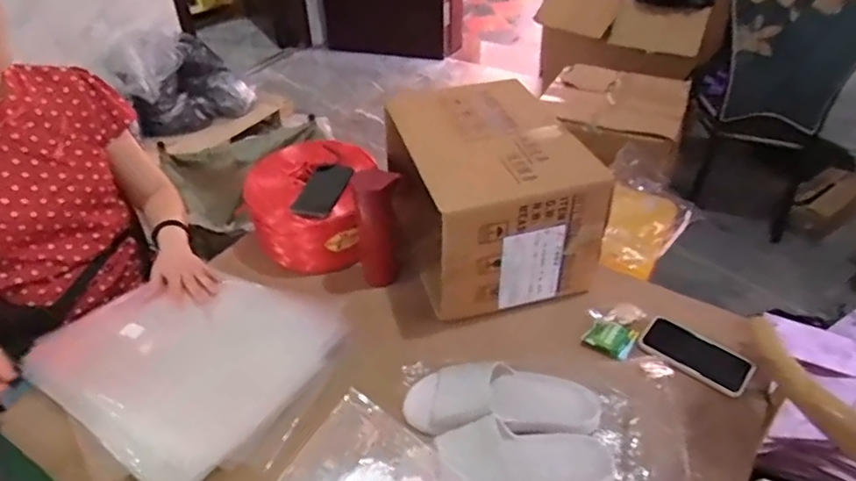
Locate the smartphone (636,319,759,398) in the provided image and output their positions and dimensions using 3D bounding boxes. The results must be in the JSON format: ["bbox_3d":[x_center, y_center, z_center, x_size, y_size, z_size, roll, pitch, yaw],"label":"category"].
[{"bbox_3d":[0.426,0.180,0.949,0.165,0.013,0.094,26,46,30],"label":"smartphone"}]

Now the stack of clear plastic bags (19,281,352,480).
[{"bbox_3d":[-0.368,0.160,0.936,0.395,0.070,0.370,23,48,28],"label":"stack of clear plastic bags"}]

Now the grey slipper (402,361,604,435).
[{"bbox_3d":[0.108,0.226,0.858,0.281,0.058,0.096,1,39,3],"label":"grey slipper"}]

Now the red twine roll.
[{"bbox_3d":[-0.218,-0.077,1.166,0.219,0.150,0.237,-1,39,1],"label":"red twine roll"}]

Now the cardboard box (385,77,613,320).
[{"bbox_3d":[0.108,-0.092,1.079,0.285,0.233,0.362,-11,40,-12],"label":"cardboard box"}]

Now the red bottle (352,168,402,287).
[{"bbox_3d":[-0.085,-0.018,1.044,0.076,0.222,0.059,11,40,15],"label":"red bottle"}]

